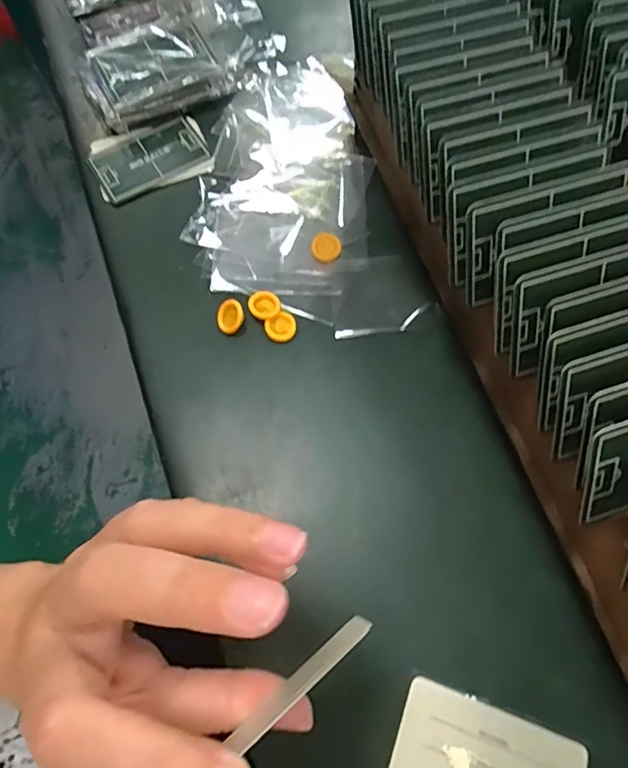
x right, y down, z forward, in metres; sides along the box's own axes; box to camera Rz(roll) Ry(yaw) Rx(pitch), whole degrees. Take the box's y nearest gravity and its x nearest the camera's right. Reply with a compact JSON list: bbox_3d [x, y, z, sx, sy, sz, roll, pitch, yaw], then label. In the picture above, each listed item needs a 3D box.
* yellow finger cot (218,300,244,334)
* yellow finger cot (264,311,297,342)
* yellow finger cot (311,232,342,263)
[{"bbox_3d":[-0.054,-0.043,0.336,0.018,0.006,0.021,-10,90,18],"label":"yellow finger cot"},{"bbox_3d":[-0.021,-0.036,0.336,0.020,0.006,0.017,-35,70,-12],"label":"yellow finger cot"},{"bbox_3d":[0.008,-0.094,0.357,0.020,0.004,0.020,0,84,5],"label":"yellow finger cot"}]

